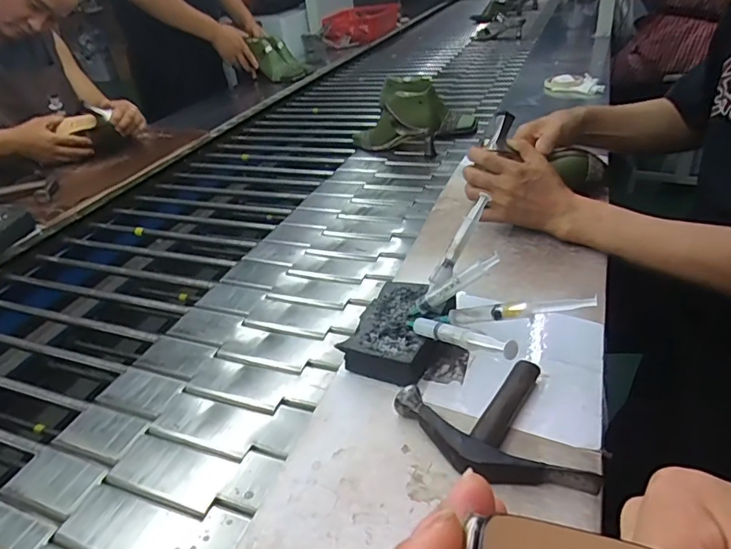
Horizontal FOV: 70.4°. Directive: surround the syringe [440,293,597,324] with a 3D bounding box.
[{"bbox_3d":[0.143,0.033,0.499,0.146,0.013,0.017,-9,28,28],"label":"syringe"}]

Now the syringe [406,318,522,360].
[{"bbox_3d":[0.078,0.054,0.469,0.013,0.016,0.143,-26,17,-26],"label":"syringe"}]

